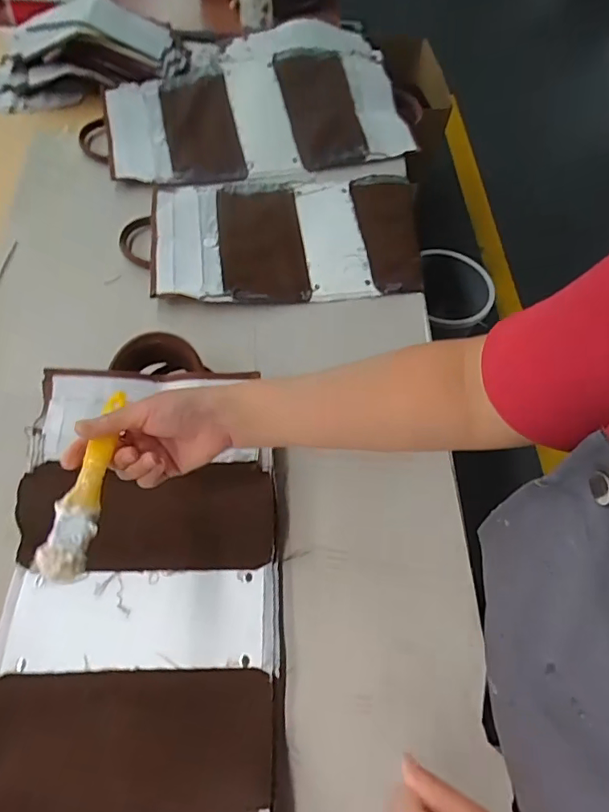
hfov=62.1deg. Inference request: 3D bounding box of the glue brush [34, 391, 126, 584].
[{"bbox_3d":[-0.156,0.051,0.368,0.030,0.012,0.149,4,52,-1],"label":"glue brush"}]

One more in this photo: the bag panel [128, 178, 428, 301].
[{"bbox_3d":[-0.036,-0.259,0.747,0.420,0.015,0.251,-2,59,-4],"label":"bag panel"}]

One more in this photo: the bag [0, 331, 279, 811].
[{"bbox_3d":[-0.151,0.189,0.453,0.250,0.080,0.556,-1,59,-3],"label":"bag"}]

